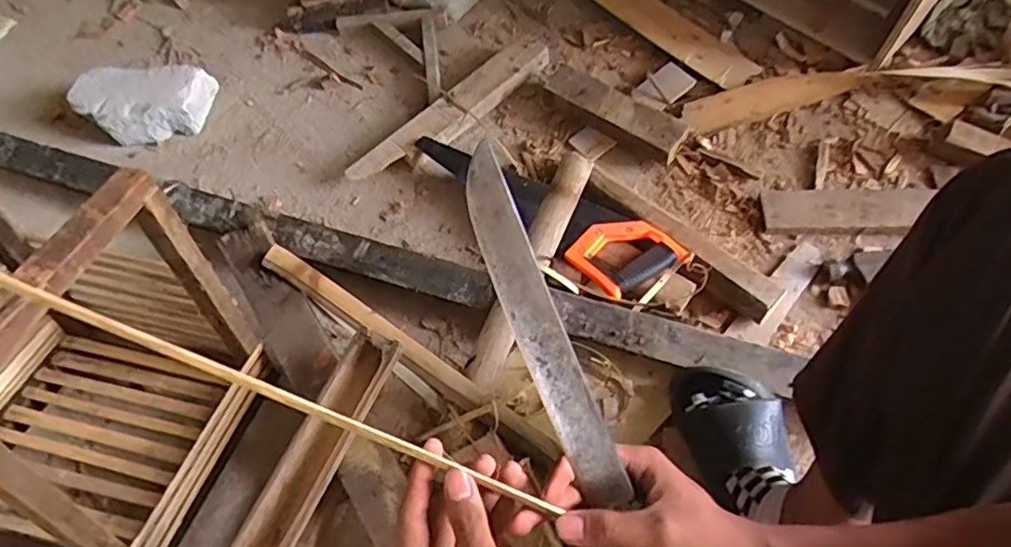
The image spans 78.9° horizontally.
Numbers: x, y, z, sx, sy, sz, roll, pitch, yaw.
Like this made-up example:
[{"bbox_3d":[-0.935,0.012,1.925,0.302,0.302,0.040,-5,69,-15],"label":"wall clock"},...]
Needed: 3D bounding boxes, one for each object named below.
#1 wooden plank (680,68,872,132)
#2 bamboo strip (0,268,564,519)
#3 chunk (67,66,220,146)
[{"bbox_3d":[0.438,-0.286,1.002,0.313,0.061,0.022,-13,23,-5],"label":"wooden plank"},{"bbox_3d":[-0.165,0.050,0.341,0.430,0.008,0.008,26,67,-9],"label":"bamboo strip"},{"bbox_3d":[-0.609,-0.285,1.036,0.209,0.074,0.122,-3,65,1],"label":"chunk"}]

